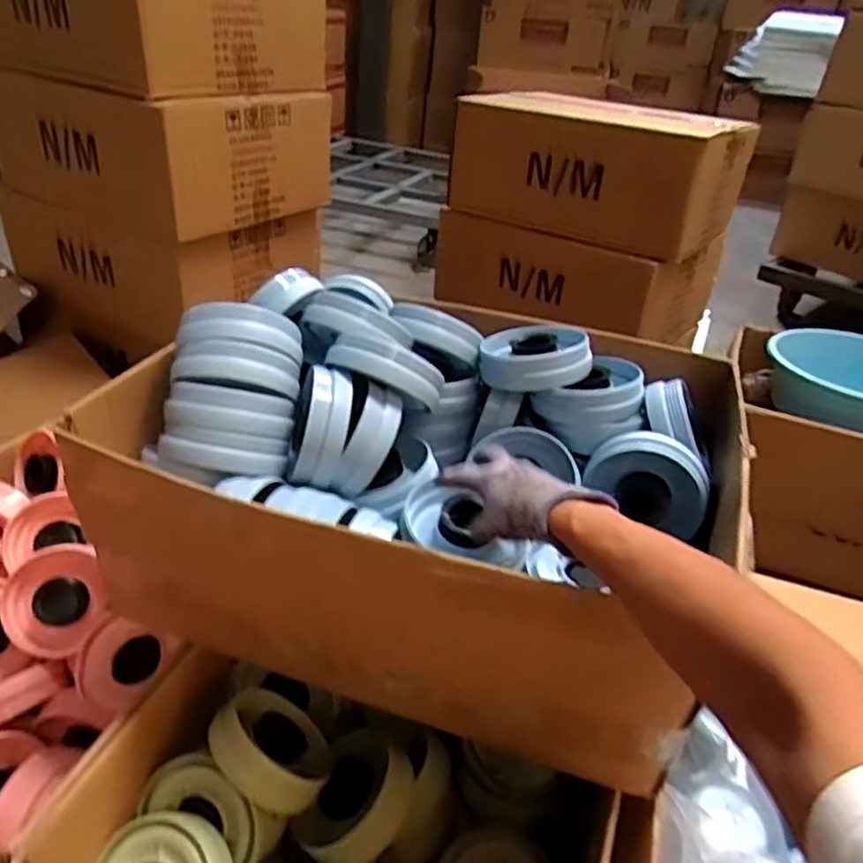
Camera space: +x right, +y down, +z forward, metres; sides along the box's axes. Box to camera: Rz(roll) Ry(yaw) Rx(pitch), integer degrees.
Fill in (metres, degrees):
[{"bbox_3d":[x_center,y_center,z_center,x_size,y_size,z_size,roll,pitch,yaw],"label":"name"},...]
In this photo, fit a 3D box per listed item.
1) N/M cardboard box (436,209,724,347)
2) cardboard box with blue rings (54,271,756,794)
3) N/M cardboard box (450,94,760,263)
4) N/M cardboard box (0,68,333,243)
[{"bbox_3d":[0.398,-0.453,1.812,0.592,0.238,0.466,29,39,31],"label":"N/M cardboard box"},{"bbox_3d":[0.005,0.042,0.767,0.605,0.262,0.473,15,34,14],"label":"cardboard box with blue rings"},{"bbox_3d":[0.417,-0.666,1.695,0.621,0.251,0.417,25,37,26],"label":"N/M cardboard box"},{"bbox_3d":[-0.604,-0.668,1.557,0.562,0.245,0.495,22,36,23],"label":"N/M cardboard box"}]

